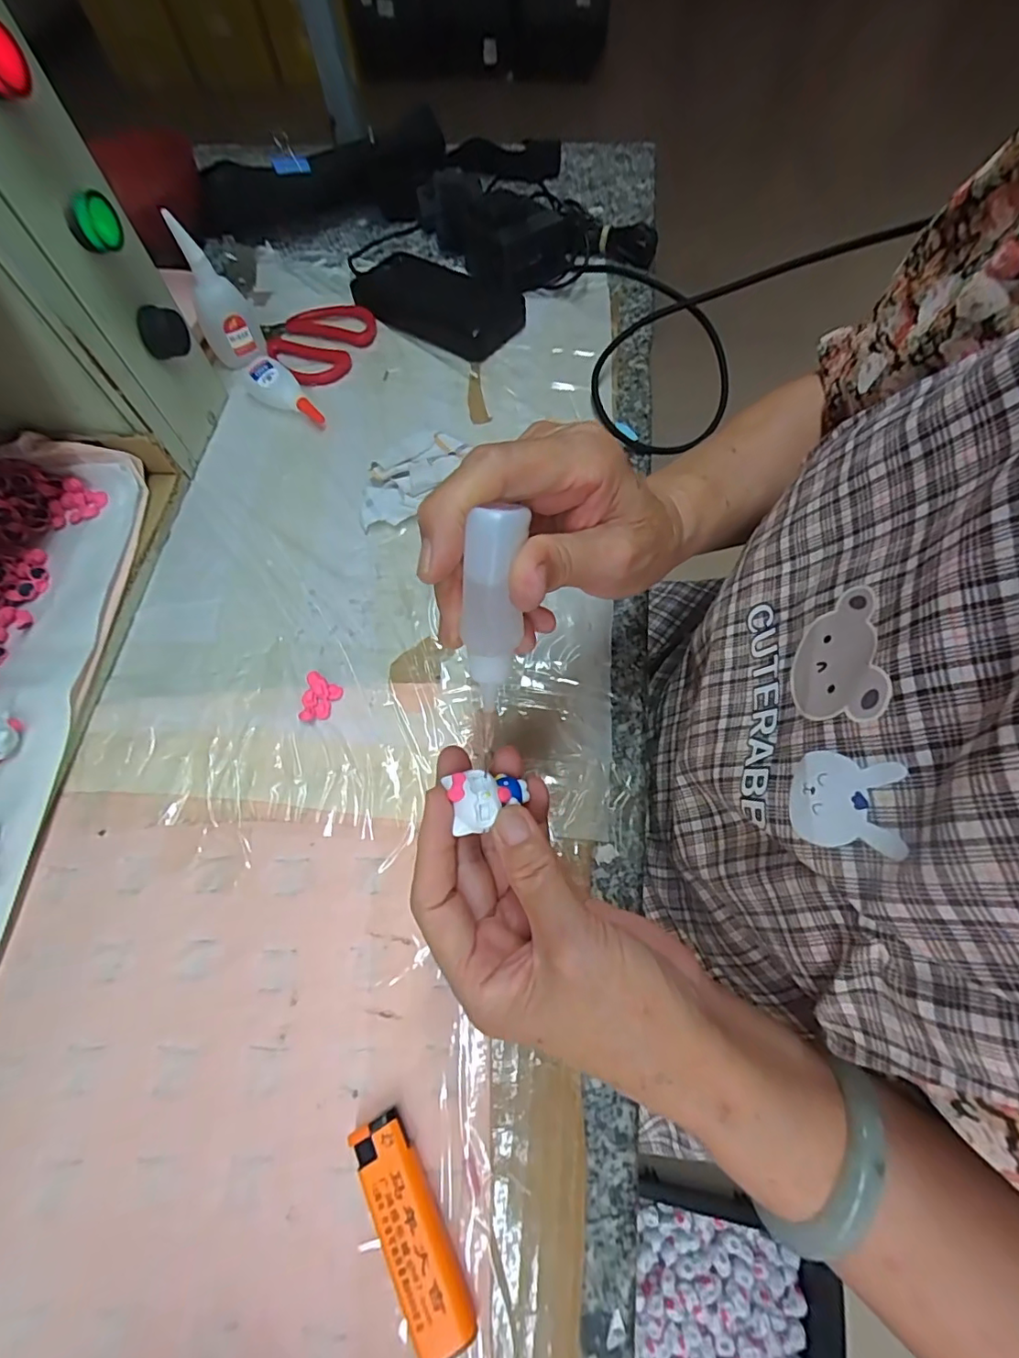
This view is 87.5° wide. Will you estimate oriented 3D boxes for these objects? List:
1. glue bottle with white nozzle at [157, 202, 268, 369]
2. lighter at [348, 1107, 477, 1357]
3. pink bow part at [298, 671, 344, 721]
[{"bbox_3d":[-0.240,-0.314,0.434,0.043,0.096,0.030,-29,68,-10],"label":"glue bottle with white nozzle"},{"bbox_3d":[-0.041,0.228,0.222,0.023,0.016,0.079,-28,68,-10],"label":"lighter"},{"bbox_3d":[-0.120,0.012,0.329,0.023,0.009,0.029,23,69,12],"label":"pink bow part"}]

